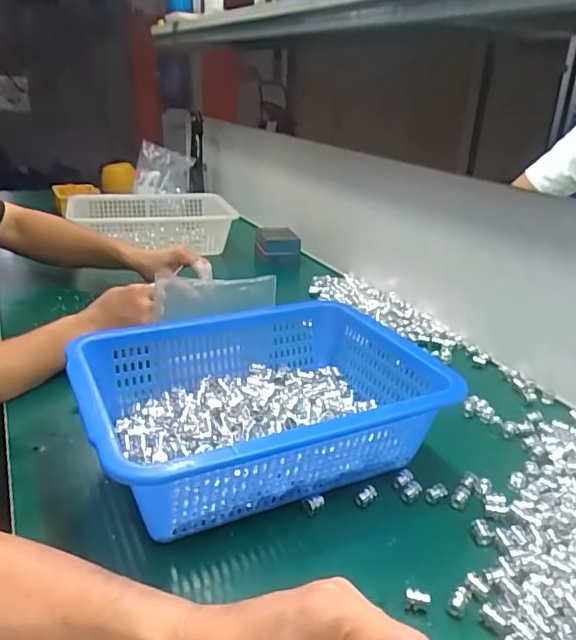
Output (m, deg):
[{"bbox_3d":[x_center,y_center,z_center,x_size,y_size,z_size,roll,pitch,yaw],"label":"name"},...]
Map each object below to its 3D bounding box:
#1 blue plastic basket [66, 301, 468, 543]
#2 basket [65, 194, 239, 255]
[{"bbox_3d":[-0.022,0.077,0.507,0.309,0.097,0.227,-11,27,-27],"label":"blue plastic basket"},{"bbox_3d":[-0.260,-0.193,1.111,0.283,0.074,0.252,-9,26,-24],"label":"basket"}]

